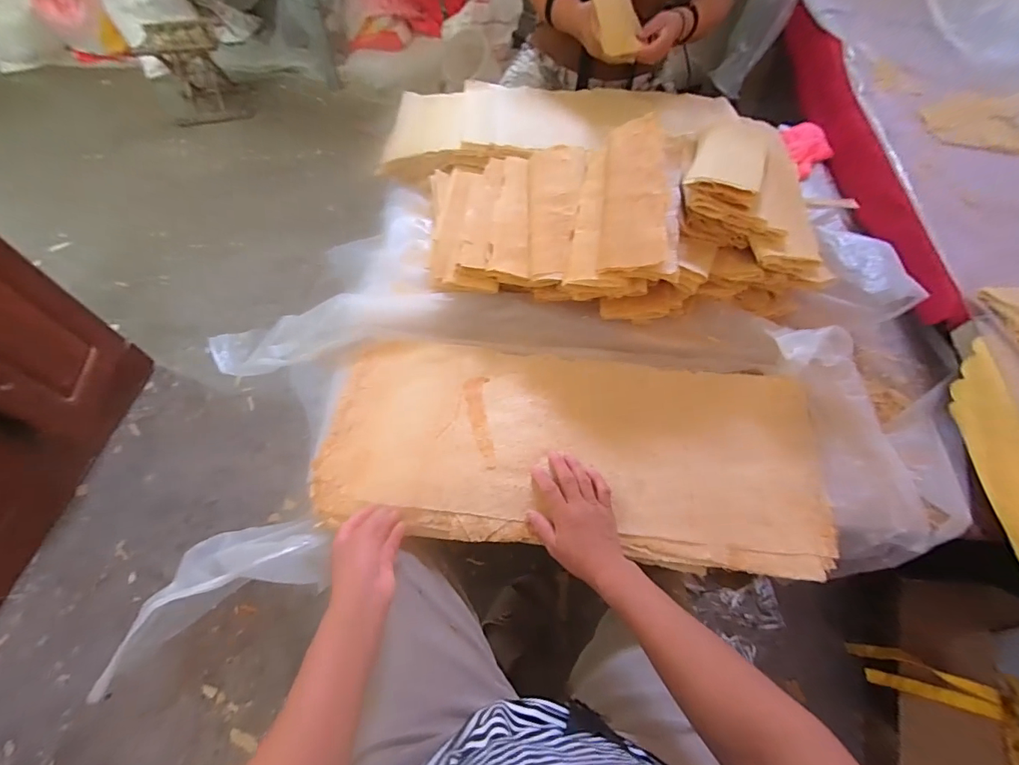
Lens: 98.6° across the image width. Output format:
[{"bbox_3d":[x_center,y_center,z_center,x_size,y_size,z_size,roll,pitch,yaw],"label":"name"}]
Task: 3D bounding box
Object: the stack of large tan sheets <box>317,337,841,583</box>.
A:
[{"bbox_3d":[0.090,0.090,0.638,0.701,0.038,0.298,6,58,1],"label":"stack of large tan sheets"}]

